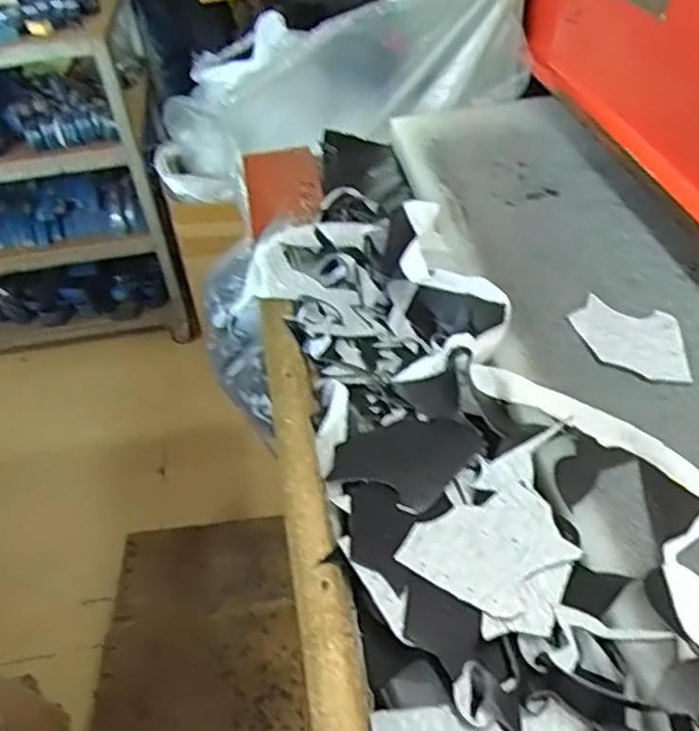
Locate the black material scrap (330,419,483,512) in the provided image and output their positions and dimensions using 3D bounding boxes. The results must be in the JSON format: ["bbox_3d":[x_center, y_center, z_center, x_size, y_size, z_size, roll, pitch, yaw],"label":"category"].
[{"bbox_3d":[0.052,0.083,0.621,0.100,0.007,0.120,32,56,28],"label":"black material scrap"}]

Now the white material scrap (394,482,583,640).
[{"bbox_3d":[0.123,0.152,0.543,0.127,0.014,0.119,-35,54,-26],"label":"white material scrap"}]

